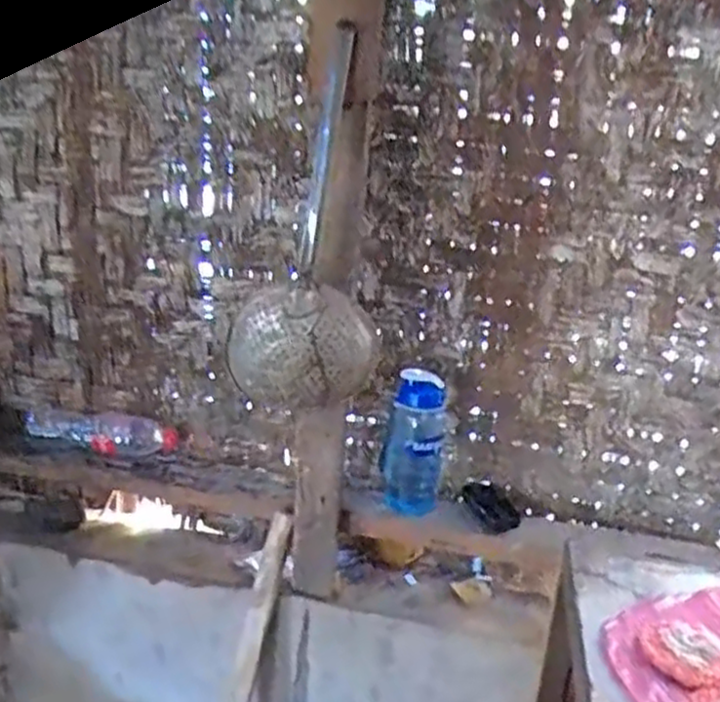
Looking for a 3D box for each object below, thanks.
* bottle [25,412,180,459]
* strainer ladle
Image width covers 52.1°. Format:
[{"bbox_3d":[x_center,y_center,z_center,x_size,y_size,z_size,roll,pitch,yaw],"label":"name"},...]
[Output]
[{"bbox_3d":[-0.438,0.136,1.201,0.288,0.067,0.084,9,16,17],"label":"bottle"},{"bbox_3d":[-0.060,-0.124,0.872,0.157,0.416,0.104,10,16,18],"label":"strainer ladle"}]

